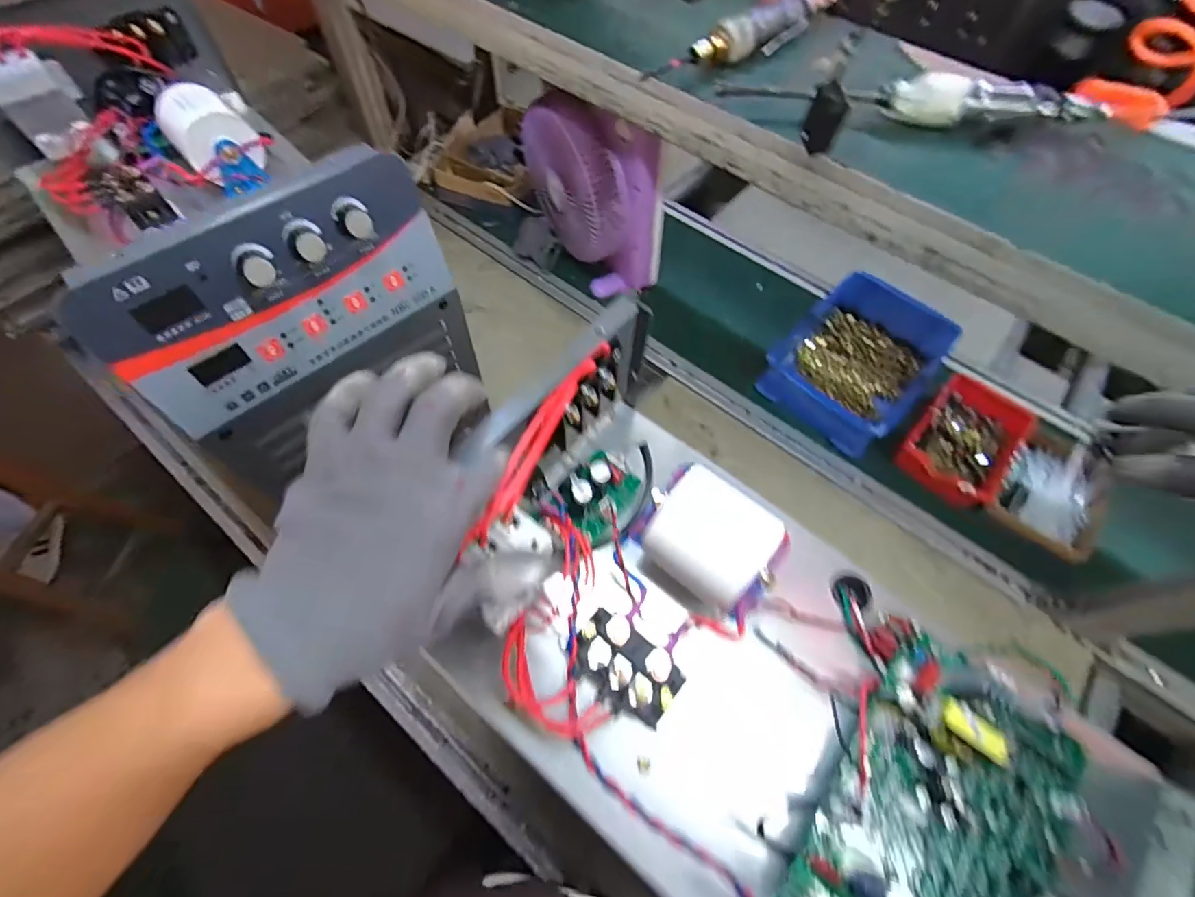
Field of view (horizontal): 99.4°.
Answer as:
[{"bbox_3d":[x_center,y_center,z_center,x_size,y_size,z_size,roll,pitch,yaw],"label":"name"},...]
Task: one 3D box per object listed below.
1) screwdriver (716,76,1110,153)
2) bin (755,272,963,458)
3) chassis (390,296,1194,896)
[{"bbox_3d":[0.404,-0.358,0.531,0.258,0.046,0.033,5,61,1],"label":"screwdriver"},{"bbox_3d":[0.424,-0.147,0.842,0.209,0.087,0.271,38,67,18],"label":"bin"},{"bbox_3d":[0.125,0.159,0.303,0.488,0.172,0.250,40,67,11],"label":"chassis"}]

